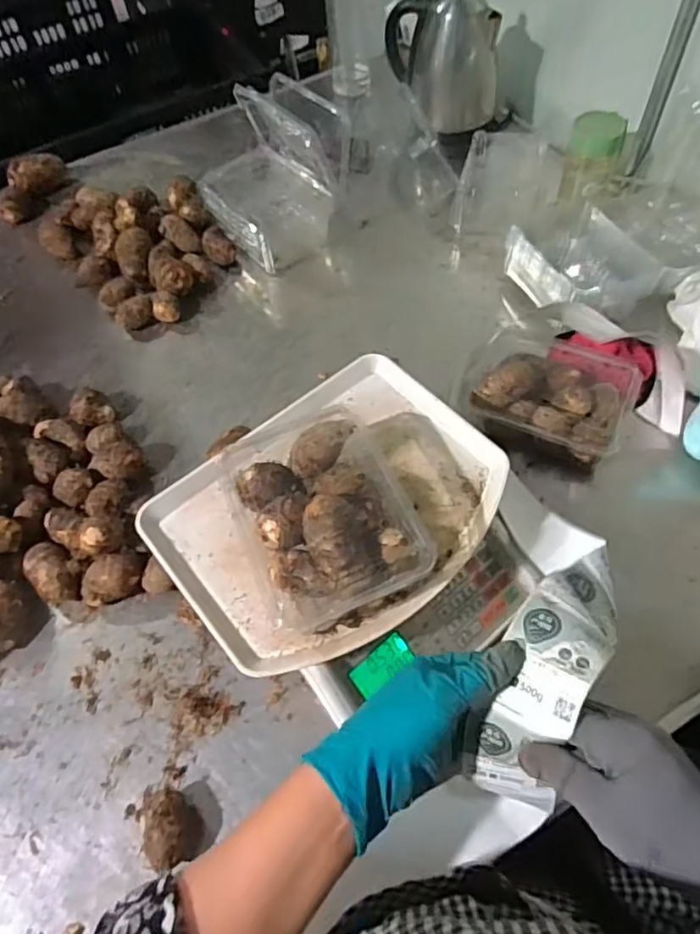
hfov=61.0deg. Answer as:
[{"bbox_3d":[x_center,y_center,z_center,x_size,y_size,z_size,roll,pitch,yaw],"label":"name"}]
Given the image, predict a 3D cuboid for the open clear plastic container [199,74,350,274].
[{"bbox_3d":[-0.112,-0.422,0.876,0.178,0.181,0.185,-36,63,-16],"label":"open clear plastic container"}]

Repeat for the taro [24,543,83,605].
[{"bbox_3d":[-0.317,0.115,0.637,0.044,0.039,0.074,-35,63,-16],"label":"taro"}]

